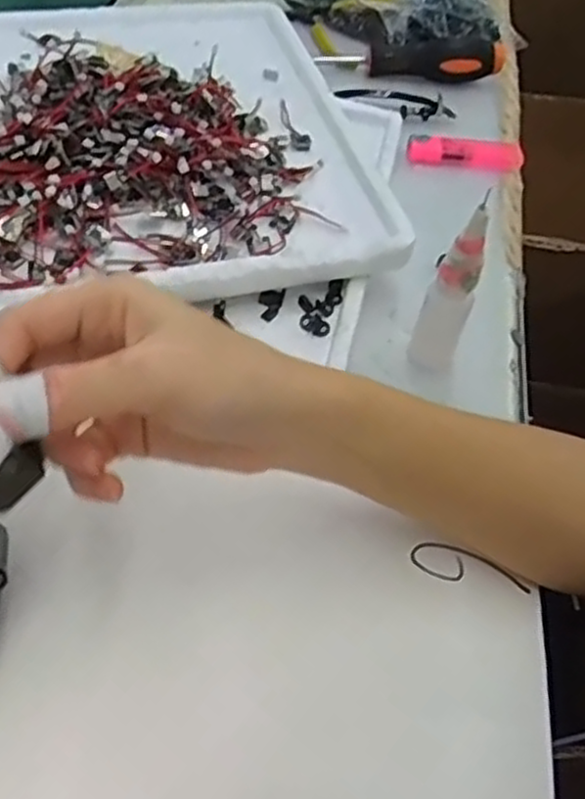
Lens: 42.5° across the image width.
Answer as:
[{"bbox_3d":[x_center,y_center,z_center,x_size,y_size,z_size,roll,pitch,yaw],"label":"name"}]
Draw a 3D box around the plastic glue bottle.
[{"bbox_3d":[0.078,-0.052,0.377,0.022,0.101,0.018,17,53,9],"label":"plastic glue bottle"}]

